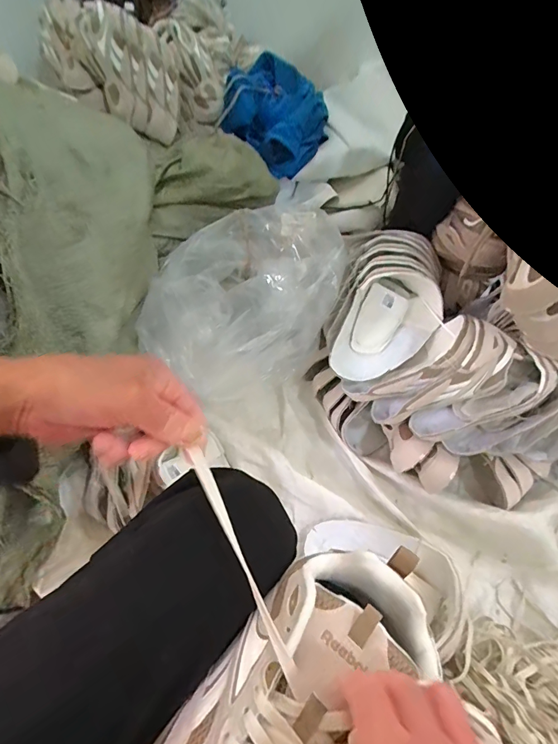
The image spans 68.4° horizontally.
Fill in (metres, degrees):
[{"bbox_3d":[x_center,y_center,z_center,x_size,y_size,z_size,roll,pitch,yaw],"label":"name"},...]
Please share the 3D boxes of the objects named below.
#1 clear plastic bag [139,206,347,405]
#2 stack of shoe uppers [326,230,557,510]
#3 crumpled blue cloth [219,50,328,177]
[{"bbox_3d":[-0.075,-0.151,0.777,0.386,0.144,0.338,-19,56,-18],"label":"clear plastic bag"},{"bbox_3d":[0.258,-0.008,0.714,0.289,0.262,0.468,-27,58,-23],"label":"stack of shoe uppers"},{"bbox_3d":[-0.016,-0.749,1.196,0.304,0.182,0.344,26,55,16],"label":"crumpled blue cloth"}]

